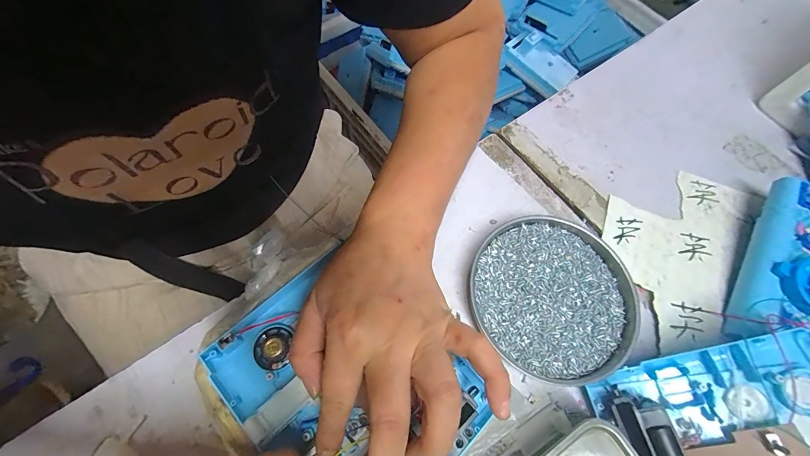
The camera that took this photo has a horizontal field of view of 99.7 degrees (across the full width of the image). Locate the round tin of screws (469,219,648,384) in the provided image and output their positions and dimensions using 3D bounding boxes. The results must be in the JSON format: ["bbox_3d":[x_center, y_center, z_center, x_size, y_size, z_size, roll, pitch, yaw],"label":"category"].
[{"bbox_3d":[0.127,0.057,0.290,0.137,0.017,0.129,1,63,-2],"label":"round tin of screws"}]

